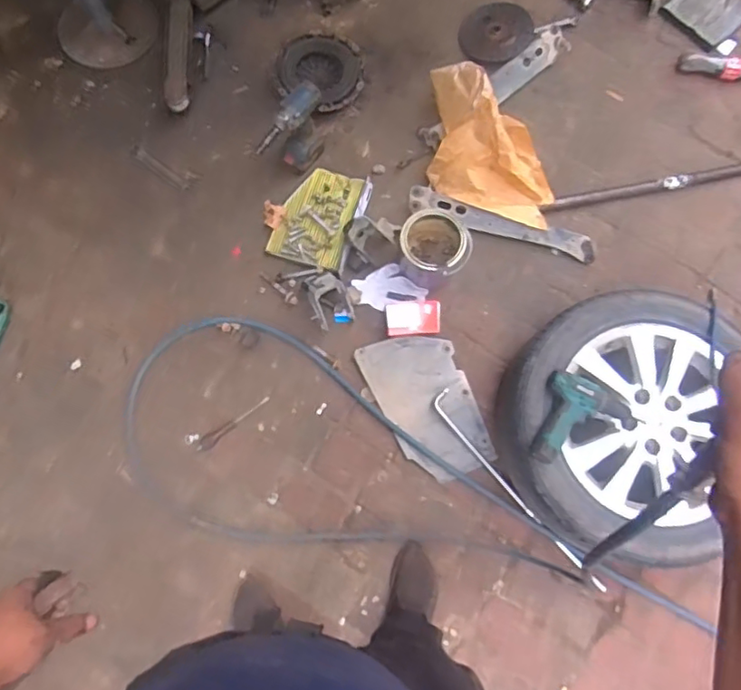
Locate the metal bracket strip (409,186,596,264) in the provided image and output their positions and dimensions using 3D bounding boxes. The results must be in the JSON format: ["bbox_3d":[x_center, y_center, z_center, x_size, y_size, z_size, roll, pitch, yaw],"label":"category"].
[{"bbox_3d":[0.324,-0.302,1.461,0.473,0.047,0.066,18,77,5],"label":"metal bracket strip"}]

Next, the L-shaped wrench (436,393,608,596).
[{"bbox_3d":[0.321,0.326,1.327,0.048,0.021,0.544,-40,77,11],"label":"L-shaped wrench"}]

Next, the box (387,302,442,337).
[{"bbox_3d":[0.104,-0.064,1.418,0.130,0.026,0.085,-2,76,0],"label":"box"}]

